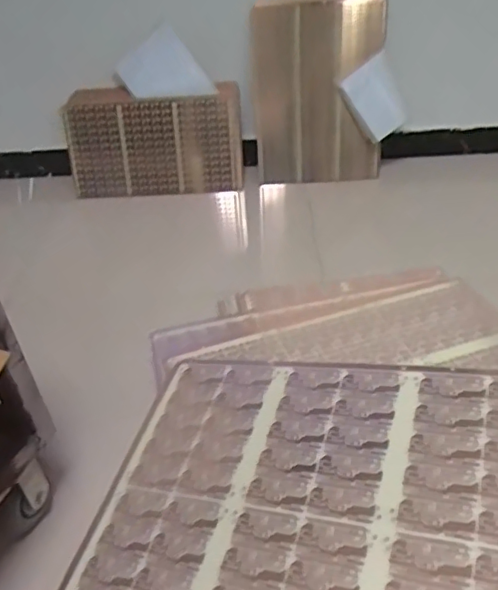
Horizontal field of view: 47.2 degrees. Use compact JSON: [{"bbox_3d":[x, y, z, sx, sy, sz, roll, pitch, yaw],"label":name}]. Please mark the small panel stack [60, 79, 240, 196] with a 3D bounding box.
[{"bbox_3d":[-0.256,-0.416,1.614,0.511,0.298,0.088,-7,37,-13],"label":"small panel stack"}]

